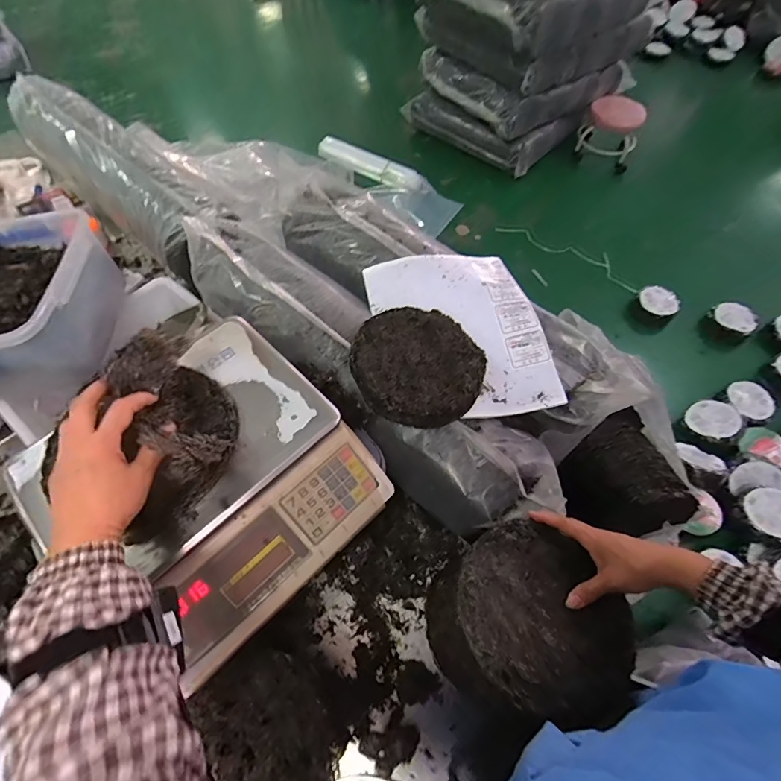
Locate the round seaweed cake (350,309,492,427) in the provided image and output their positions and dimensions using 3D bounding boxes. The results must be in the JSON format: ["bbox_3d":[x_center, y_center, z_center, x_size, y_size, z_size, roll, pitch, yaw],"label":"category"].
[{"bbox_3d":[0.043,-0.046,0.651,0.198,0.026,0.207,1,61,-1],"label":"round seaweed cake"}]

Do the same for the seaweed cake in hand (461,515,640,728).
[{"bbox_3d":[0.173,0.256,0.480,0.184,0.035,0.201,-27,65,-16],"label":"seaweed cake in hand"}]

